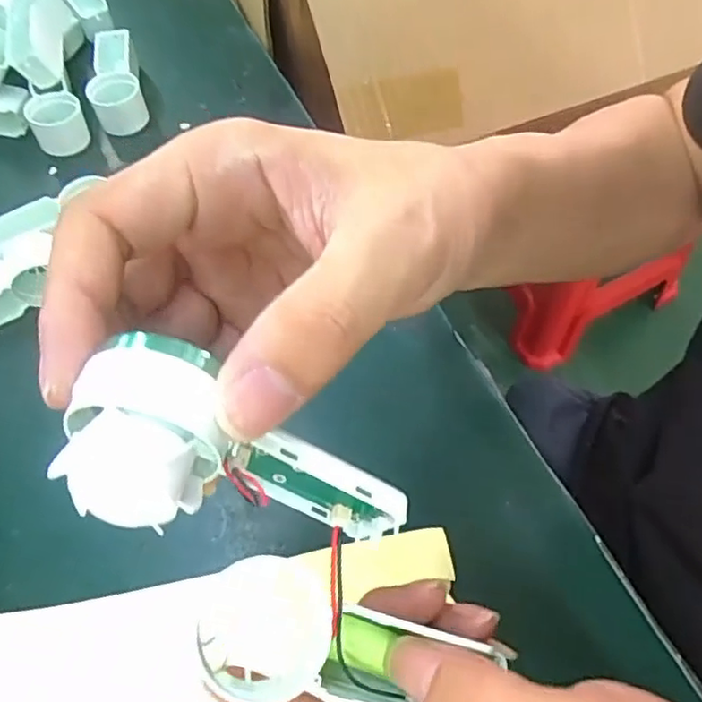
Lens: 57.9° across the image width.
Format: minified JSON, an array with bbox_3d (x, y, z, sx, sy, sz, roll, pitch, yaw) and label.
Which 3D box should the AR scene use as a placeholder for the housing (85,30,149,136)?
[{"bbox_3d":[-0.194,-0.224,0.523,0.037,0.035,0.101,-15,61,-6],"label":"housing"}]

